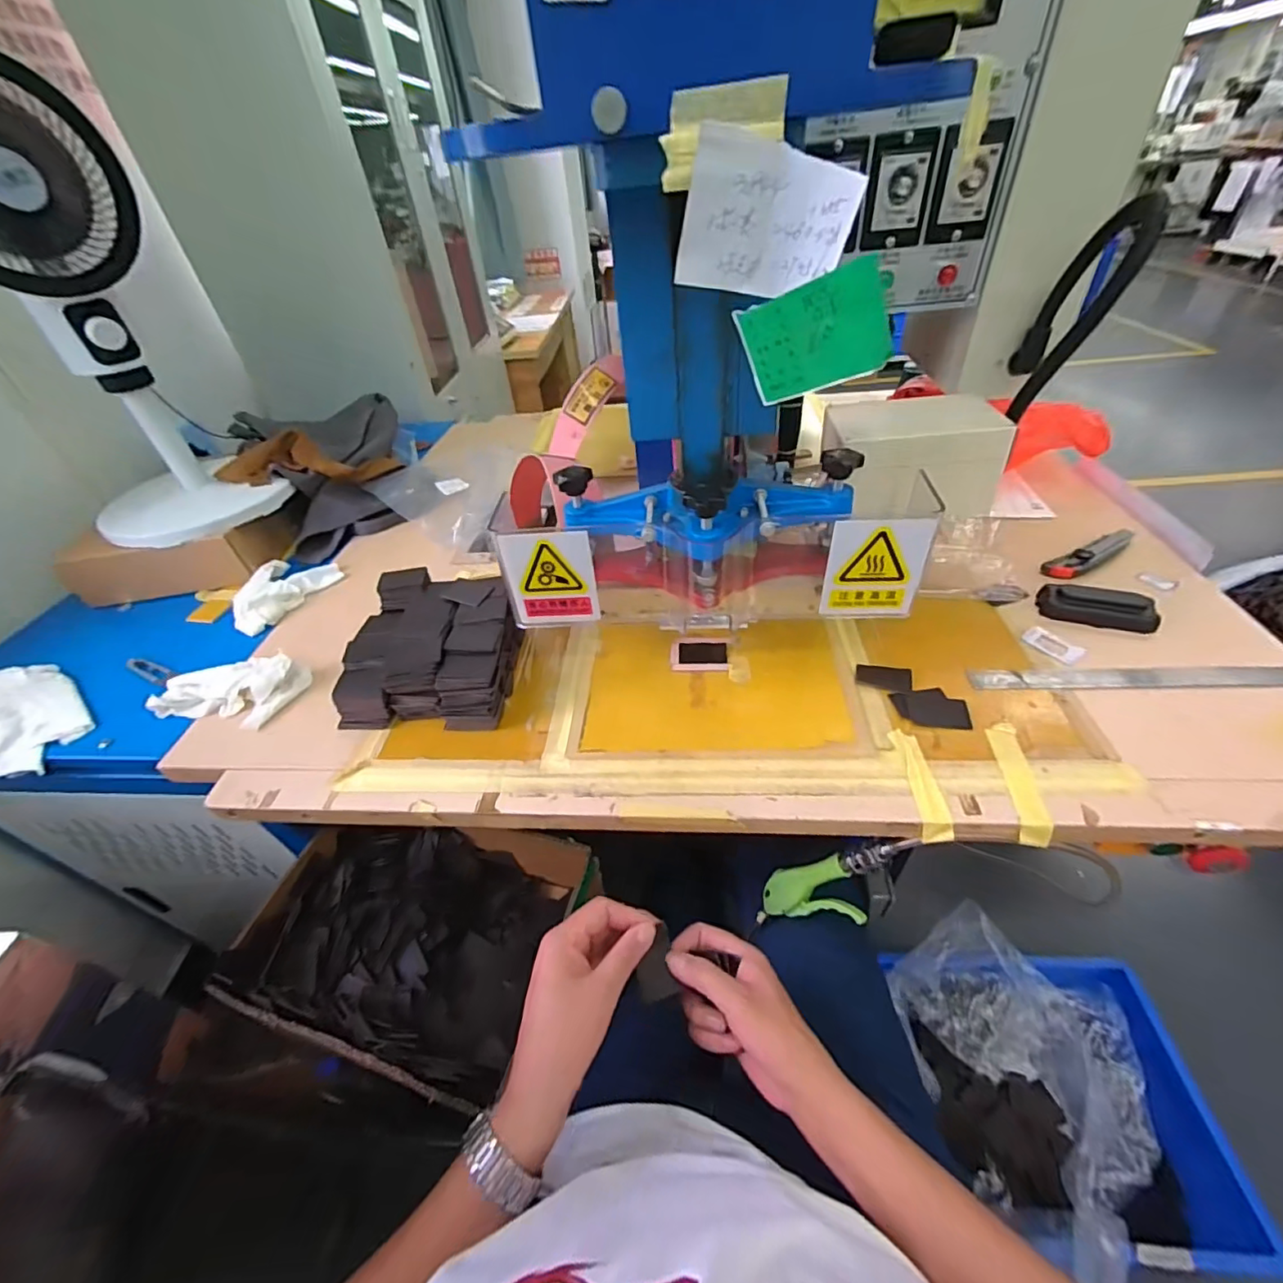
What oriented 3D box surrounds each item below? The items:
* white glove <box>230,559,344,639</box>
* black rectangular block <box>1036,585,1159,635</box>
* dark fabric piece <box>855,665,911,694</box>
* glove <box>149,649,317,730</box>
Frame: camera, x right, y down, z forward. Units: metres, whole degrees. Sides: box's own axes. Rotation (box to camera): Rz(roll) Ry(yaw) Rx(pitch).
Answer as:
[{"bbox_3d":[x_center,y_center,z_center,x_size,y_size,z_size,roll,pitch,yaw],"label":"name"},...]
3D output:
[{"bbox_3d":[-0.542,-0.081,0.795,0.113,0.031,0.156,17,47,24],"label":"white glove"},{"bbox_3d":[0.520,-0.042,0.612,0.110,0.025,0.038,18,47,25],"label":"black rectangular block"},{"bbox_3d":[0.259,0.038,0.574,0.055,0.004,0.035,7,44,15],"label":"dark fabric piece"},{"bbox_3d":[-0.487,0.051,0.638,0.145,0.042,0.091,4,43,12],"label":"glove"}]

